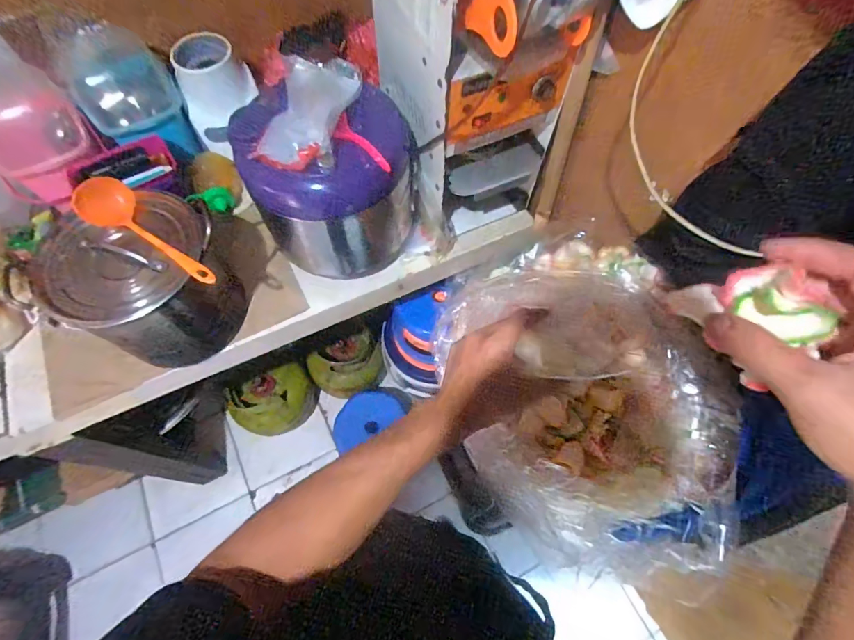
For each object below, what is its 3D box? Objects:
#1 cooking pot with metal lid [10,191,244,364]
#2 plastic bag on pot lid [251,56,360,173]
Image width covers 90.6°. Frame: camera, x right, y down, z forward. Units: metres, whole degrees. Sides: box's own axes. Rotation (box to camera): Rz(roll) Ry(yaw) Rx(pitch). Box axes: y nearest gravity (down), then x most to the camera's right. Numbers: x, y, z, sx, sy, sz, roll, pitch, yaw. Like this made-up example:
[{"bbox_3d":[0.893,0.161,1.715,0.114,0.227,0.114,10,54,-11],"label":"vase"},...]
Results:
[{"bbox_3d":[-0.433,-0.038,0.699,0.234,0.261,0.185,-25,68,-12],"label":"cooking pot with metal lid"},{"bbox_3d":[-0.167,-0.295,0.600,0.101,0.031,0.200,10,65,3],"label":"plastic bag on pot lid"}]

